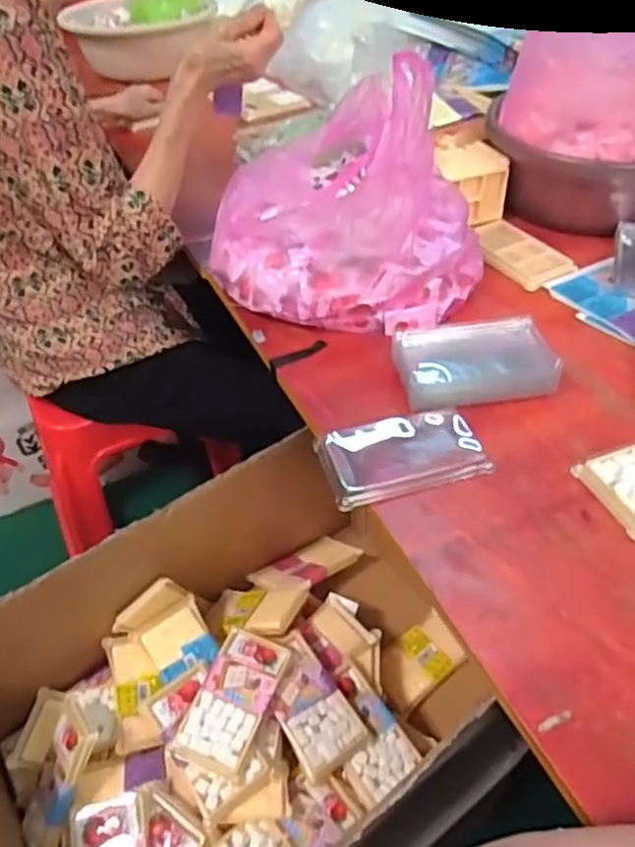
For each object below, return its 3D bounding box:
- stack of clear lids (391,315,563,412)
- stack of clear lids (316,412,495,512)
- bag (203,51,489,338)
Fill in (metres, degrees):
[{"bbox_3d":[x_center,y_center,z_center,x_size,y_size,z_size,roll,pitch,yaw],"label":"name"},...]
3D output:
[{"bbox_3d":[0.147,-0.056,0.619,0.142,0.040,0.095,-7,45,-4],"label":"stack of clear lids"},{"bbox_3d":[0.075,0.024,0.561,0.137,0.016,0.088,-13,45,-10],"label":"stack of clear lids"},{"bbox_3d":[0.045,-0.263,0.694,0.265,0.221,0.275,23,50,24],"label":"bag"}]

